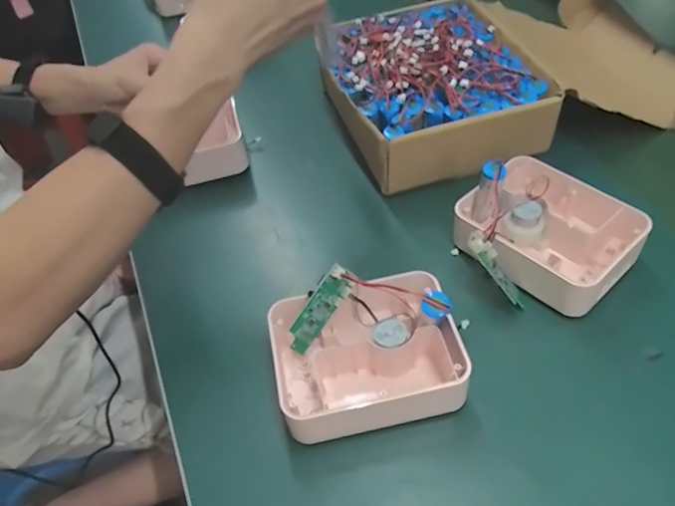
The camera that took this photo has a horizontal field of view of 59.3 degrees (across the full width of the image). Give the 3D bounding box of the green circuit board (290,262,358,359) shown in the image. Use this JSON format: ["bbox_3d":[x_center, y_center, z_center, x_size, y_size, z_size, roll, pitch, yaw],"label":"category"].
[{"bbox_3d":[-0.012,0.043,0.435,0.071,0.025,0.011,-56,23,3],"label":"green circuit board"}]

